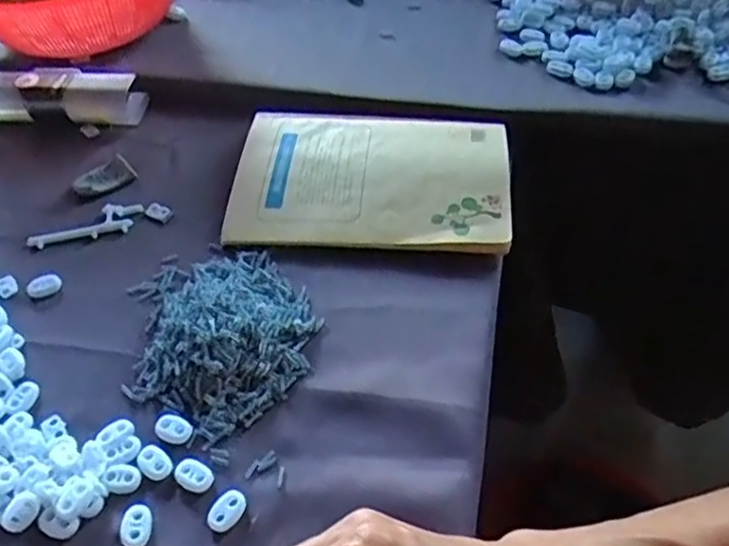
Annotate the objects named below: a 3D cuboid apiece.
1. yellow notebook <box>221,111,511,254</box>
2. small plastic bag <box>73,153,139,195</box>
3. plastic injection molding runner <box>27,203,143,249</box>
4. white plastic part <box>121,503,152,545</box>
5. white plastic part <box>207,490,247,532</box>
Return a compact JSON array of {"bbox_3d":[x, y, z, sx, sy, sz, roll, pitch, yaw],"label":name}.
[{"bbox_3d":[0.004,-0.078,0.517,0.206,0.020,0.144,2,50,8],"label":"yellow notebook"},{"bbox_3d":[-0.209,-0.077,0.543,0.046,0.008,0.030,-28,52,-17],"label":"small plastic bag"},{"bbox_3d":[-0.212,-0.037,0.513,0.085,0.005,0.030,-14,50,-6],"label":"plastic injection molding runner"},{"bbox_3d":[-0.121,0.133,0.357,0.014,0.005,0.024,-12,49,-4],"label":"white plastic part"},{"bbox_3d":[-0.074,0.127,0.363,0.016,0.004,0.022,23,56,23],"label":"white plastic part"}]

